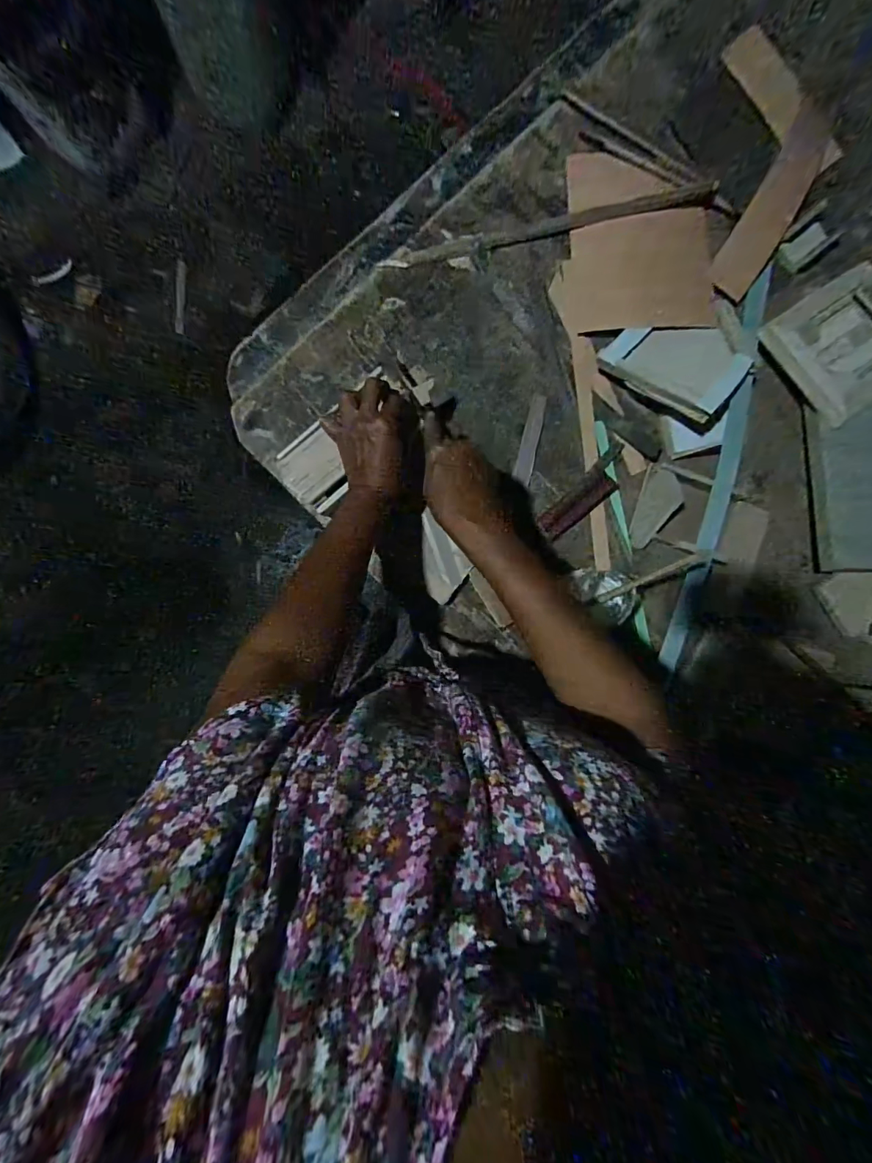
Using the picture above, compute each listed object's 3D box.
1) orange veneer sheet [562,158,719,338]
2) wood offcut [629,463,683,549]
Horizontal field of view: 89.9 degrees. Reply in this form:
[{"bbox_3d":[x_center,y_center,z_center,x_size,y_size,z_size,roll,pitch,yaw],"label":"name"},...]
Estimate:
[{"bbox_3d":[0.248,-0.415,0.539,0.180,0.018,0.206,-3,90,-1],"label":"orange veneer sheet"},{"bbox_3d":[0.266,-0.089,0.525,0.046,0.004,0.098,18,97,37],"label":"wood offcut"}]

